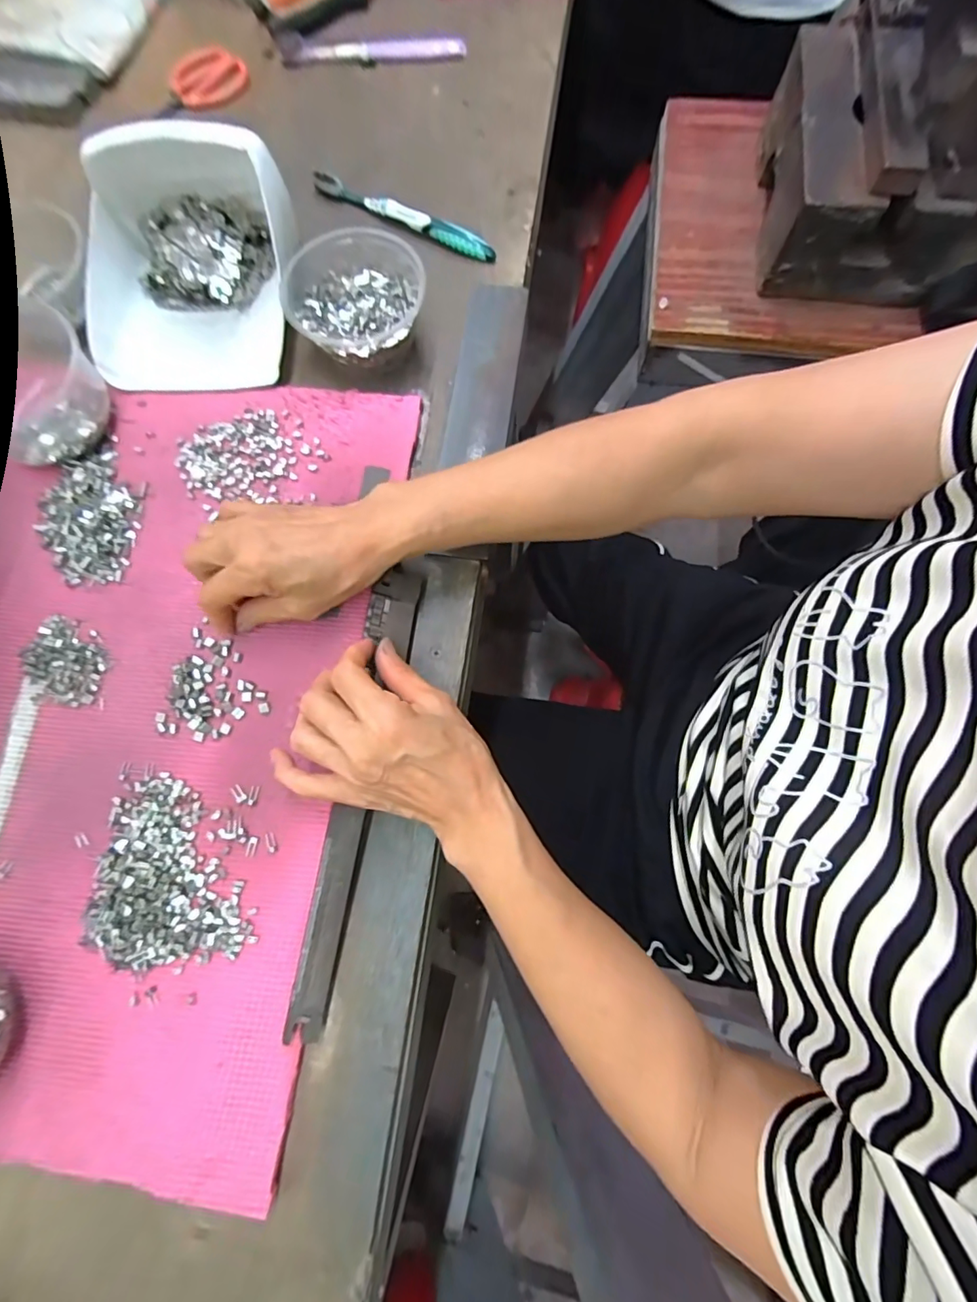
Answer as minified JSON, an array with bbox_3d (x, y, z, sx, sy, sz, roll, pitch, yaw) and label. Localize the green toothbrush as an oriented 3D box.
[{"bbox_3d":[-0.077,-0.388,0.448,0.185,0.015,0.011,28,78,6],"label":"green toothbrush"}]

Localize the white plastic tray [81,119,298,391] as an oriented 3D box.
[{"bbox_3d":[-0.235,-0.311,0.391,0.162,0.081,0.183,-5,76,-1],"label":"white plastic tray"}]

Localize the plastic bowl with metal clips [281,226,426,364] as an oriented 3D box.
[{"bbox_3d":[-0.101,-0.270,0.400,0.107,0.048,0.098,-16,77,-4],"label":"plastic bowl with metal clips"}]

